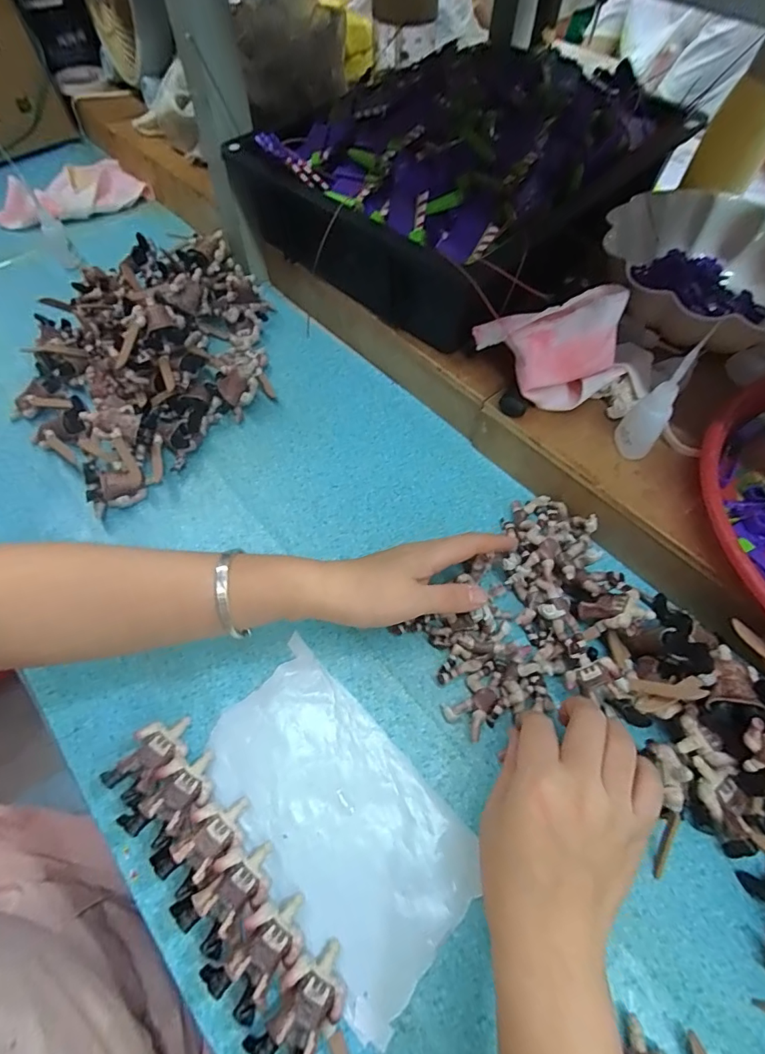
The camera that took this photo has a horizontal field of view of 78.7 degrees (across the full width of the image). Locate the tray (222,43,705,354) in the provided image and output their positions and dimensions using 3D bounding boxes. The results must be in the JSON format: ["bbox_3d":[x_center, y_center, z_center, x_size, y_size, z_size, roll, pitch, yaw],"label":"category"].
[{"bbox_3d":[0.067,-0.350,0.478,0.318,0.118,0.312,-37,67,-20],"label":"tray"}]

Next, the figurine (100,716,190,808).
[{"bbox_3d":[-0.156,0.157,0.319,0.032,0.020,0.056,33,67,17],"label":"figurine"}]

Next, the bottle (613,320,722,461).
[{"bbox_3d":[0.208,-0.094,0.350,0.029,0.107,0.025,35,65,17],"label":"bottle"}]

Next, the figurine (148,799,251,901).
[{"bbox_3d":[-0.112,0.199,0.295,0.061,0.022,0.031,-41,69,-19],"label":"figurine"}]

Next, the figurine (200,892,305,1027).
[{"bbox_3d":[-0.069,0.244,0.270,0.035,0.023,0.058,37,68,18],"label":"figurine"}]

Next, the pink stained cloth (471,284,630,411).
[{"bbox_3d":[0.137,-0.147,0.389,0.127,0.091,0.055,20,61,10],"label":"pink stained cloth"}]

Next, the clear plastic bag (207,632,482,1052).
[{"bbox_3d":[-0.033,0.188,0.312,0.109,0.004,0.196,-39,68,-19],"label":"clear plastic bag"}]

